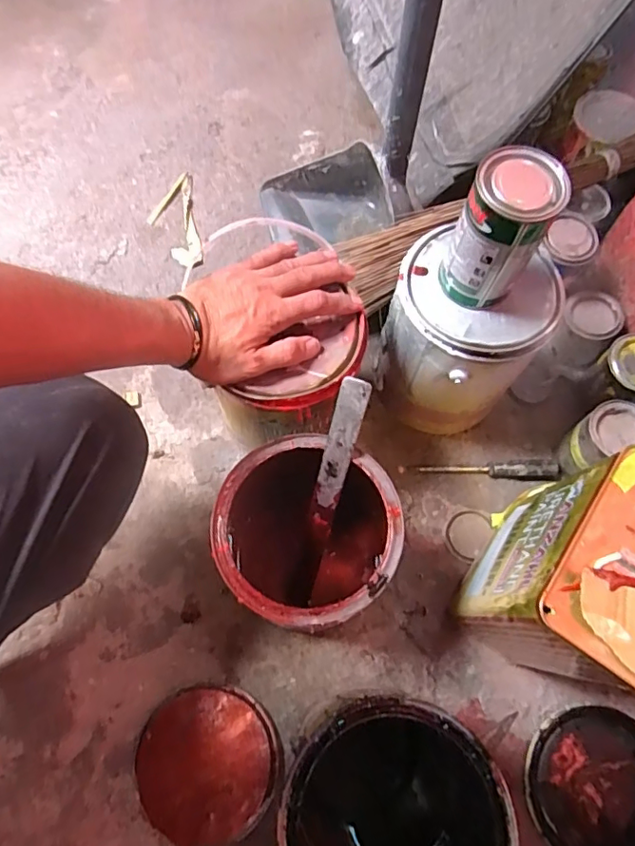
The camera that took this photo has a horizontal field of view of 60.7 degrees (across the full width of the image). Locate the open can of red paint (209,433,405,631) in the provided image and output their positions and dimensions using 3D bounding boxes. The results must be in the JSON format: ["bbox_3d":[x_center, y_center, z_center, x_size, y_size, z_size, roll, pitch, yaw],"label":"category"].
[{"bbox_3d":[-0.010,0.125,0.562,0.161,0.195,0.157,1,69,-2],"label":"open can of red paint"}]

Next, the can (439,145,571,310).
[{"bbox_3d":[0.159,-0.165,0.482,0.070,0.134,0.072,1,69,-2],"label":"can"}]

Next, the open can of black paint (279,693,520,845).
[{"bbox_3d":[0.057,0.330,0.475,0.163,0.214,0.177,1,69,-2],"label":"open can of black paint"}]

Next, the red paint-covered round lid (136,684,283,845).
[{"bbox_3d":[-0.111,0.355,0.565,0.140,0.027,0.141,1,69,-2],"label":"red paint-covered round lid"}]

